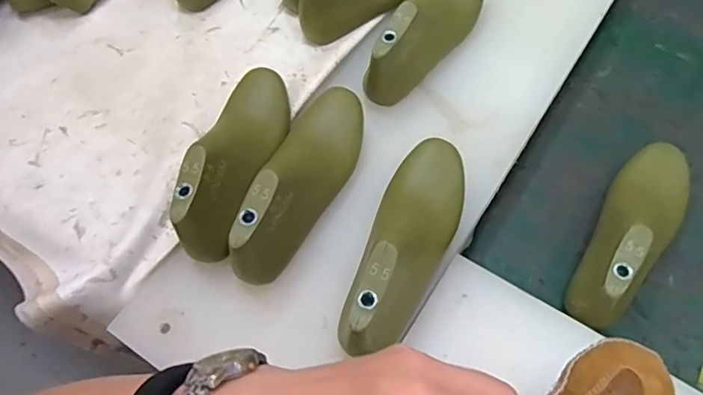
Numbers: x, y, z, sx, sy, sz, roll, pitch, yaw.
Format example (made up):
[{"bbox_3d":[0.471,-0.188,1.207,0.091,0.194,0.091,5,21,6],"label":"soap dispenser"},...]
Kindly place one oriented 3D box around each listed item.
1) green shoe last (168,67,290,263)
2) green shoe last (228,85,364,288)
[{"bbox_3d":[-0.115,-0.047,0.544,0.067,0.083,0.238,6,62,7],"label":"green shoe last"},{"bbox_3d":[-0.044,-0.024,0.528,0.073,0.082,0.235,14,63,11],"label":"green shoe last"}]

